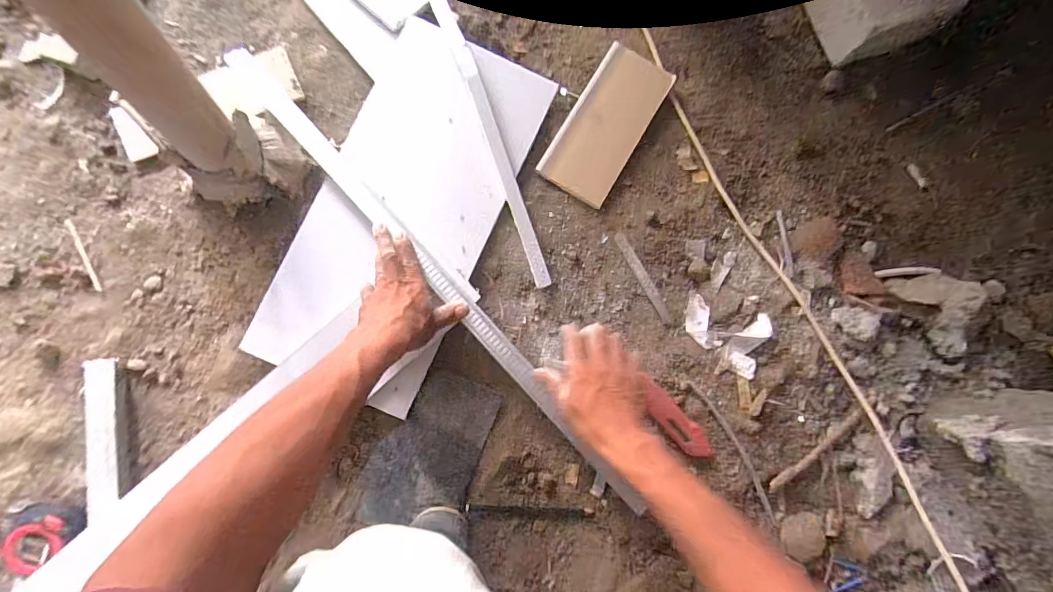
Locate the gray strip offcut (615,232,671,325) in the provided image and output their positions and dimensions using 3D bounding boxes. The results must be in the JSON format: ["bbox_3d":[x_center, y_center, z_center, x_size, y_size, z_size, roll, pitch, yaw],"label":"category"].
[{"bbox_3d":[0.157,-0.025,0.597,0.017,0.004,0.135,-29,91,-10],"label":"gray strip offcut"}]

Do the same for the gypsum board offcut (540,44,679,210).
[{"bbox_3d":[0.108,-0.230,0.601,0.100,0.015,0.207,31,88,1],"label":"gypsum board offcut"}]

